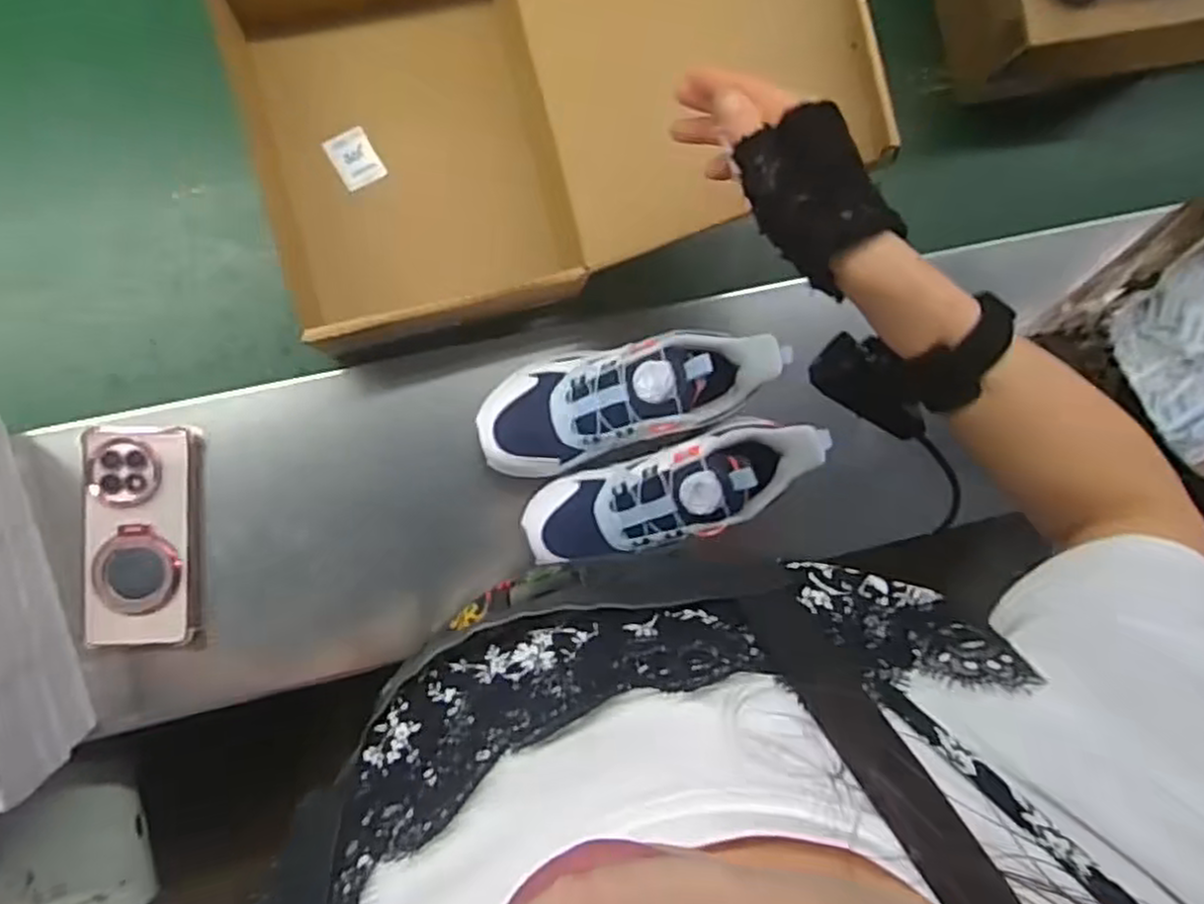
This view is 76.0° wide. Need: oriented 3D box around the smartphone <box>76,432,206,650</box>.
[{"bbox_3d":[-0.344,0.062,0.574,0.080,0.016,0.159,-2,90,-8],"label":"smartphone"}]

